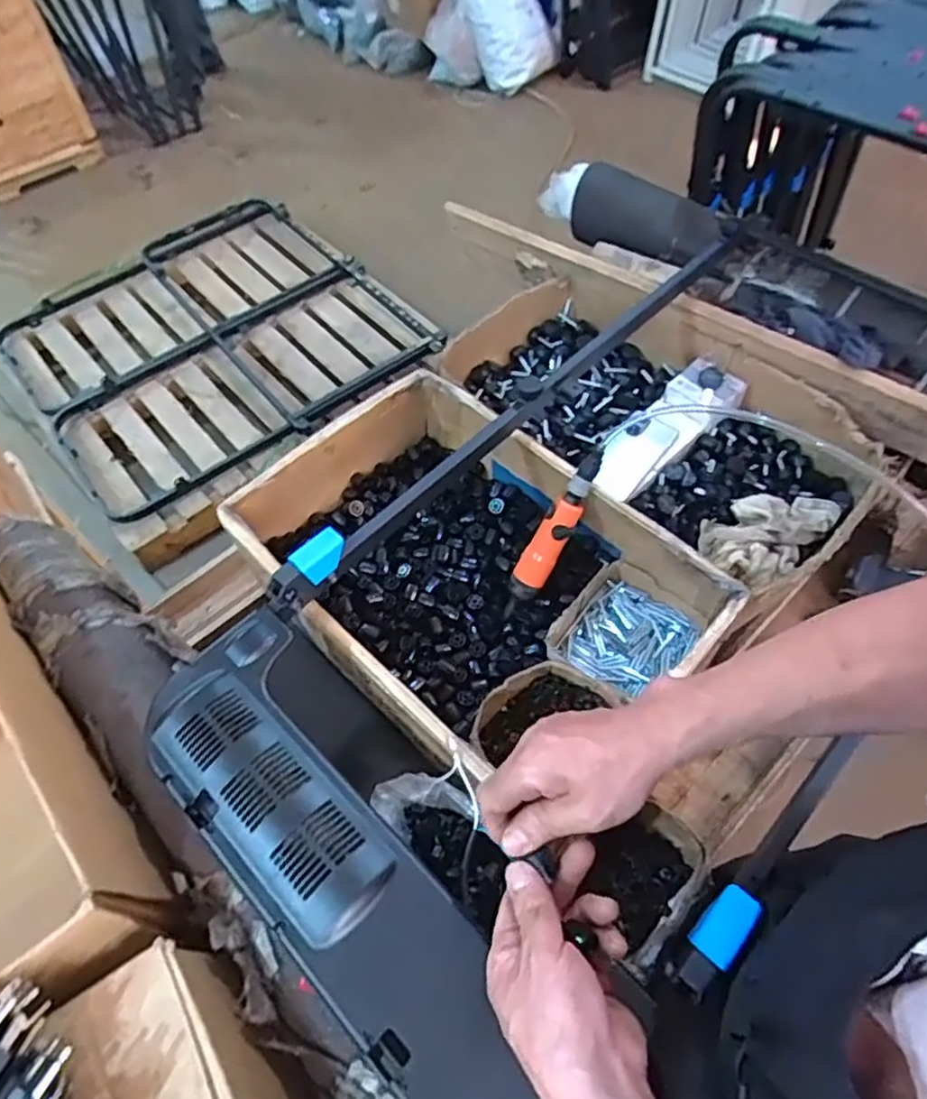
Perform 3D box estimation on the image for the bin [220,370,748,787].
[{"bbox_3d":[0.000,0.031,0.831,0.347,0.150,0.512,-39,64,-20],"label":"bin"}]

